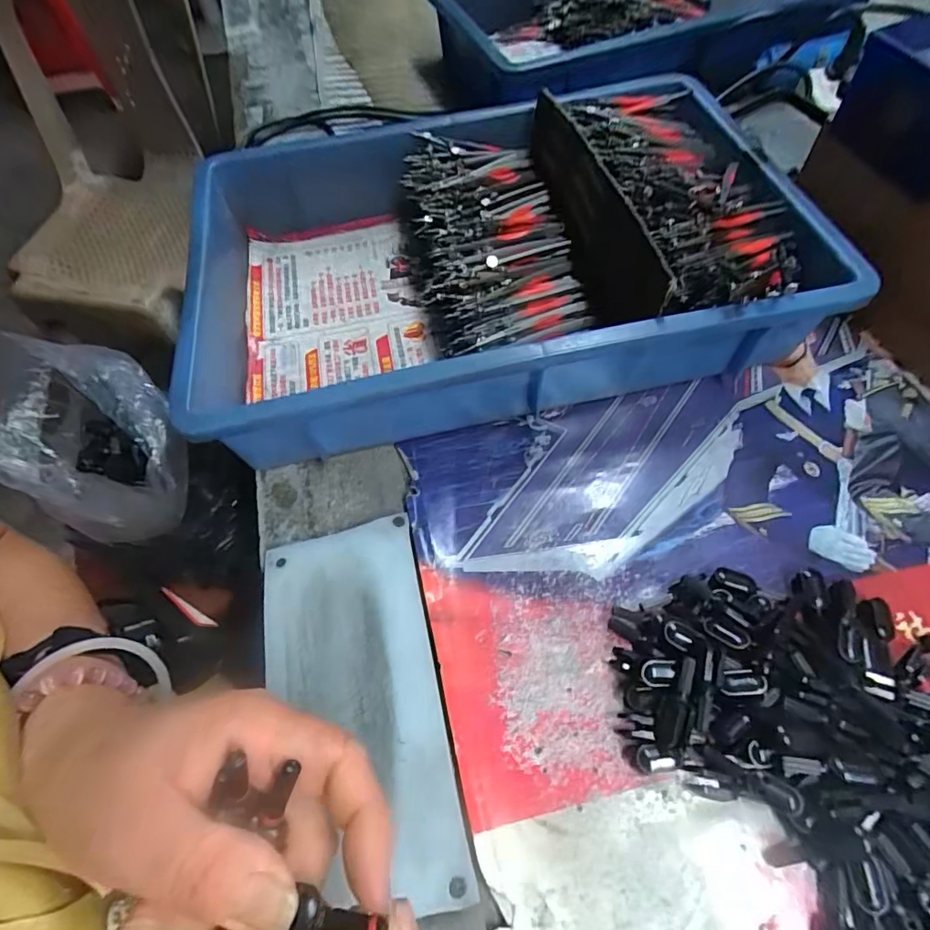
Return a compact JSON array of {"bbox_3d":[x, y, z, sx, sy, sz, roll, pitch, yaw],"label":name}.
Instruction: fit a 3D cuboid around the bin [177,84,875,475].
[{"bbox_3d":[0.017,-0.166,0.398,0.419,0.087,0.296,-12,60,-3],"label":"bin"}]

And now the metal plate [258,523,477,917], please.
[{"bbox_3d":[-0.061,0.126,0.281,0.093,0.010,0.193,-13,60,-3],"label":"metal plate"}]

